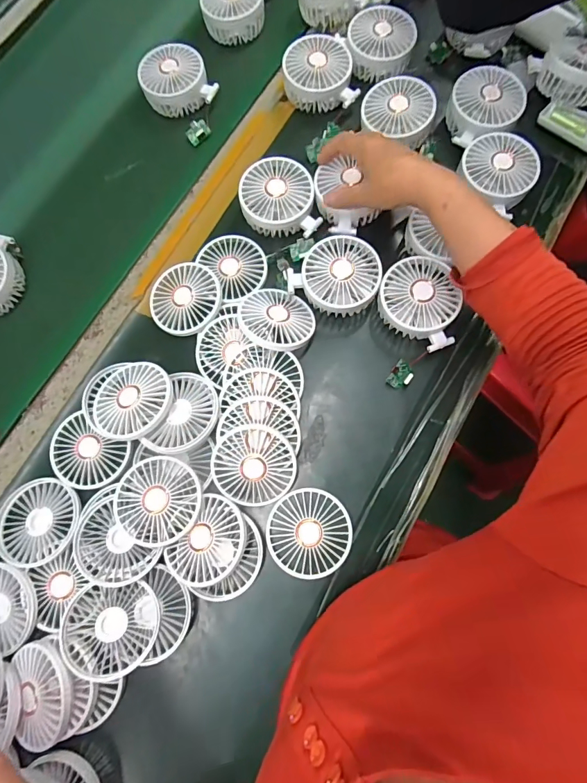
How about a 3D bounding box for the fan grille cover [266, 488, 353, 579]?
[{"bbox_3d":[0.017,0.147,0.416,0.086,0.006,0.085,-9,76,1],"label":"fan grille cover"}]

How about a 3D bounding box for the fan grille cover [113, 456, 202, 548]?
[{"bbox_3d":[-0.139,0.112,0.412,0.086,0.023,0.084,9,77,6],"label":"fan grille cover"}]

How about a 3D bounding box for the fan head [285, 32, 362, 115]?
[{"bbox_3d":[0.034,-0.409,0.518,0.093,0.048,0.085,-4,76,2],"label":"fan head"}]

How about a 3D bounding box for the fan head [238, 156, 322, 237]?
[{"bbox_3d":[-0.018,-0.227,0.478,0.093,0.040,0.091,-9,76,1],"label":"fan head"}]

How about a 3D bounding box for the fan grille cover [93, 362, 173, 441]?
[{"bbox_3d":[-0.174,0.008,0.426,0.087,0.015,0.087,-14,65,6],"label":"fan grille cover"}]

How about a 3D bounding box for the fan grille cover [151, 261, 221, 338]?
[{"bbox_3d":[-0.129,-0.112,0.469,0.083,0.018,0.089,-13,76,0],"label":"fan grille cover"}]

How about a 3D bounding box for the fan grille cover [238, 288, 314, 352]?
[{"bbox_3d":[-0.019,-0.084,0.445,0.082,0.016,0.078,-4,76,2],"label":"fan grille cover"}]

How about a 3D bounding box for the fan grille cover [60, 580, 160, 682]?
[{"bbox_3d":[-0.182,0.234,0.390,0.089,0.019,0.079,-1,76,3],"label":"fan grille cover"}]

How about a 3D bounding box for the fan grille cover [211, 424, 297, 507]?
[{"bbox_3d":[-0.042,0.077,0.419,0.085,0.018,0.084,-1,98,0],"label":"fan grille cover"}]

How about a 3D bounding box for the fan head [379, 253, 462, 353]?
[{"bbox_3d":[0.141,-0.101,0.449,0.089,0.051,0.088,-1,76,3],"label":"fan head"}]

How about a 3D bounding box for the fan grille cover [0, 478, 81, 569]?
[{"bbox_3d":[-0.274,0.136,0.424,0.087,0.011,0.087,-41,77,-7],"label":"fan grille cover"}]

